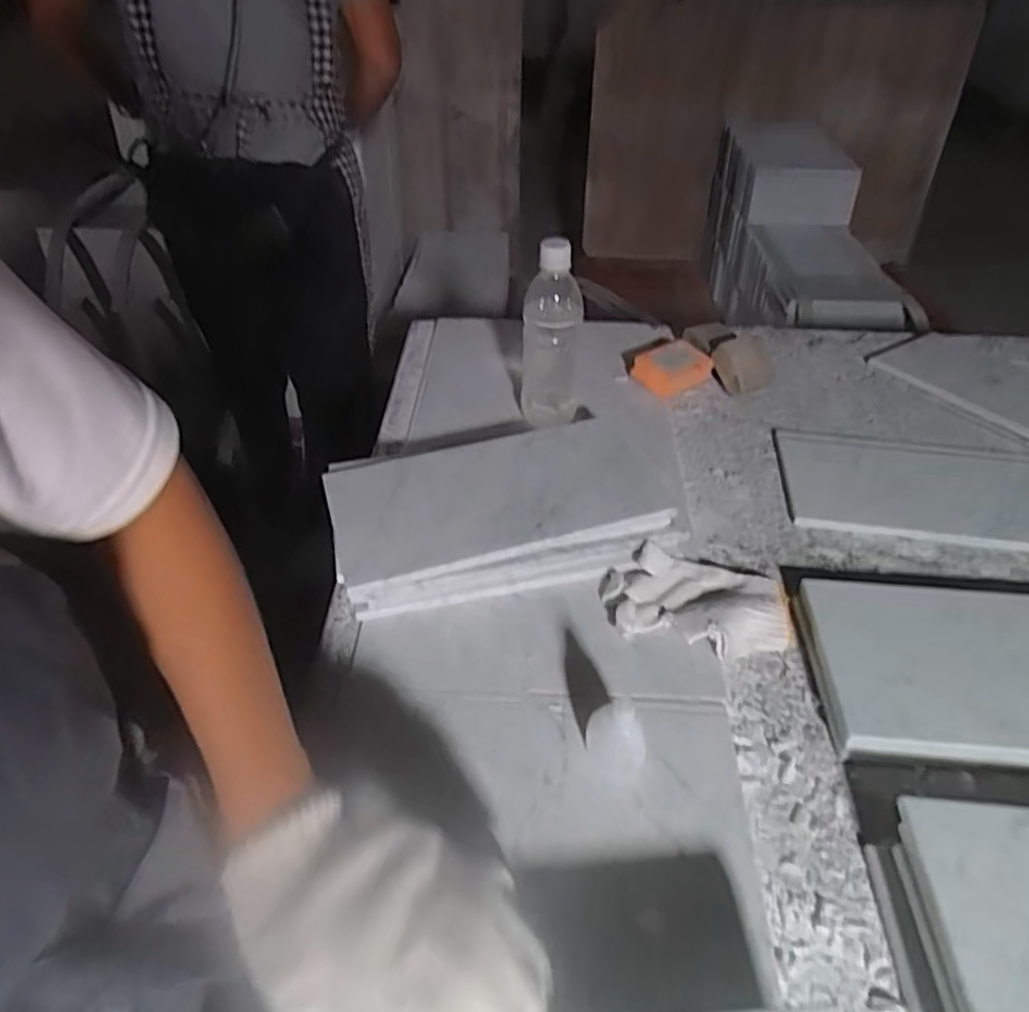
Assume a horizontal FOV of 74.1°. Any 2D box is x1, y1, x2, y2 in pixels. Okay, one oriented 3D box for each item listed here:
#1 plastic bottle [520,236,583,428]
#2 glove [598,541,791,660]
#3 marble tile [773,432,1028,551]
[{"bbox_3d":[0.040,-0.182,0.748,0.065,0.203,0.055,3,42,3],"label":"plastic bottle"},{"bbox_3d":[0.159,0.087,0.606,0.158,0.035,0.095,7,42,6],"label":"glove"},{"bbox_3d":[0.449,-0.023,0.742,0.300,0.012,0.168,7,43,7],"label":"marble tile"}]

